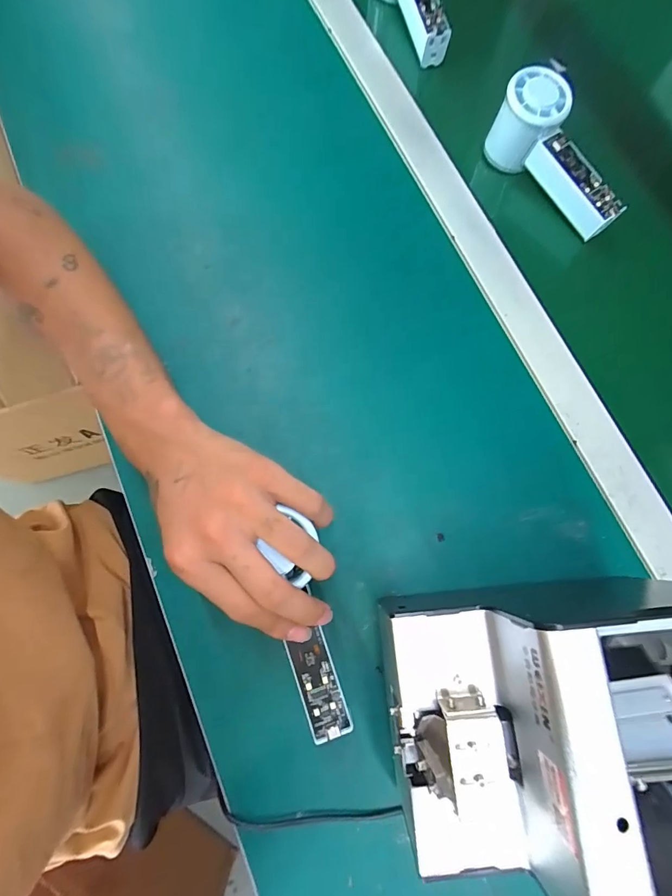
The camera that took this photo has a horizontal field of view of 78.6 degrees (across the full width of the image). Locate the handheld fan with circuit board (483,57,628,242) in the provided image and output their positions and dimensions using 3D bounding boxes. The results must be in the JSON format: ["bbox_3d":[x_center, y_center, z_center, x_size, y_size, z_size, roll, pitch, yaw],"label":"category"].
[{"bbox_3d":[0.200,-0.259,0.374,0.044,0.064,0.143,-38,93,-10],"label":"handheld fan with circuit board"}]

